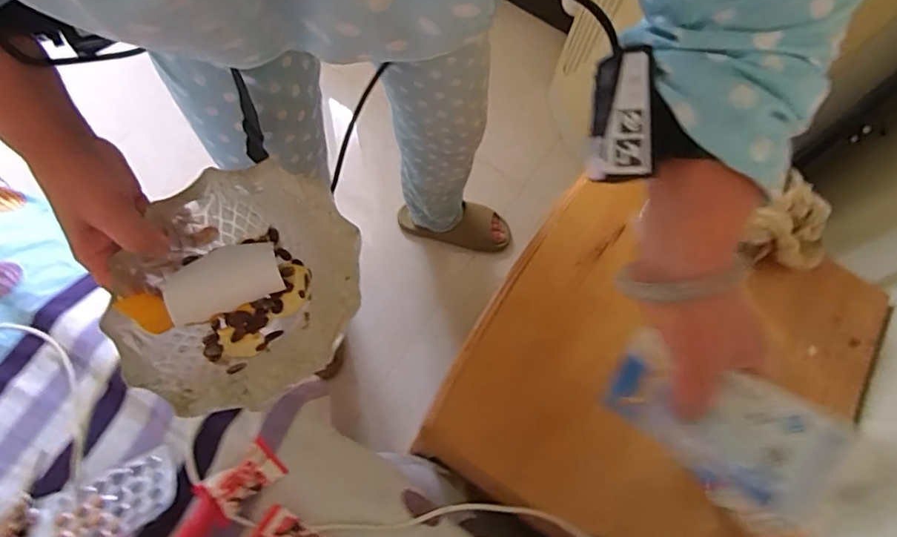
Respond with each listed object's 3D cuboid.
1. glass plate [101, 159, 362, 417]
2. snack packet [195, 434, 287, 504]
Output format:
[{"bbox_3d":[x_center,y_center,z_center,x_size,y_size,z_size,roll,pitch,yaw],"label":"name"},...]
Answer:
[{"bbox_3d":[-0.146,0.012,0.362,0.163,0.047,0.165,0,68,-1],"label":"glass plate"},{"bbox_3d":[-0.169,0.171,0.426,0.059,0.020,0.036,-37,76,-18],"label":"snack packet"}]

